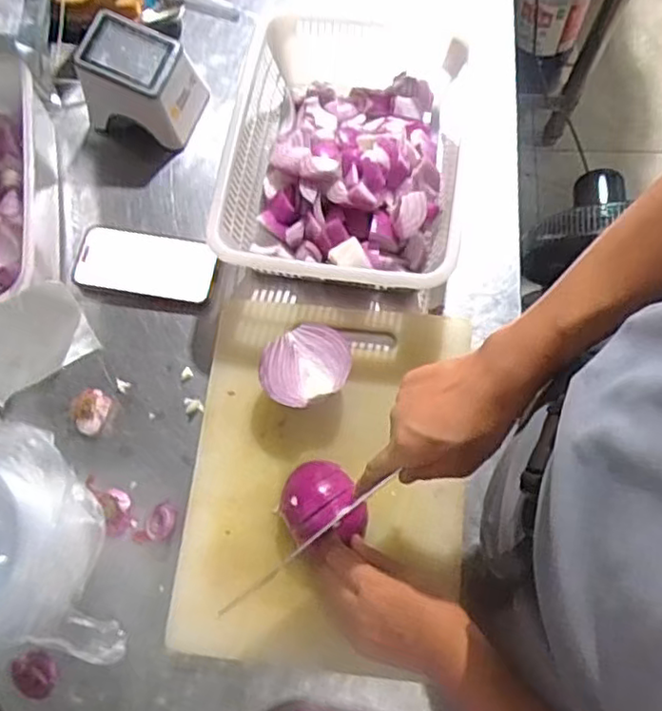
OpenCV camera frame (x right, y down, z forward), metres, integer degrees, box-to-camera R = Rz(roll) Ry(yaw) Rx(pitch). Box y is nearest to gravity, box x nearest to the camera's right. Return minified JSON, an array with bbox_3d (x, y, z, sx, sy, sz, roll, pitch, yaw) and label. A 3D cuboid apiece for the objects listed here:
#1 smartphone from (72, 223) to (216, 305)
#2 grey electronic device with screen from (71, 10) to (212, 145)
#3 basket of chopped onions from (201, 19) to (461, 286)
[{"bbox_3d":[-0.214,-0.108,0.748,0.158,0.017,0.080,7,73,4],"label":"smartphone"},{"bbox_3d":[-0.223,-0.319,0.751,0.121,0.102,0.090,19,75,8],"label":"grey electronic device with screen"},{"bbox_3d":[0.016,-0.216,0.724,0.252,0.081,0.304,8,73,4],"label":"basket of chopped onions"}]

